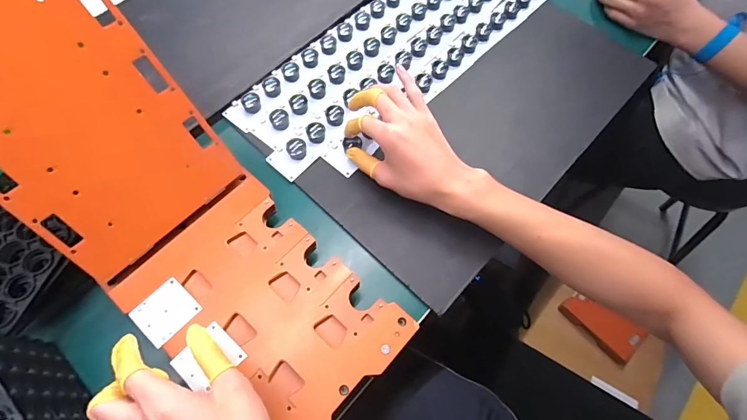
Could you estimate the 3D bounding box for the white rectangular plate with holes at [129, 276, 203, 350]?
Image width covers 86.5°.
[{"bbox_3d":[-0.186,0.090,0.355,0.045,0.004,0.047,39,67,15],"label":"white rectangular plate with holes"}]

